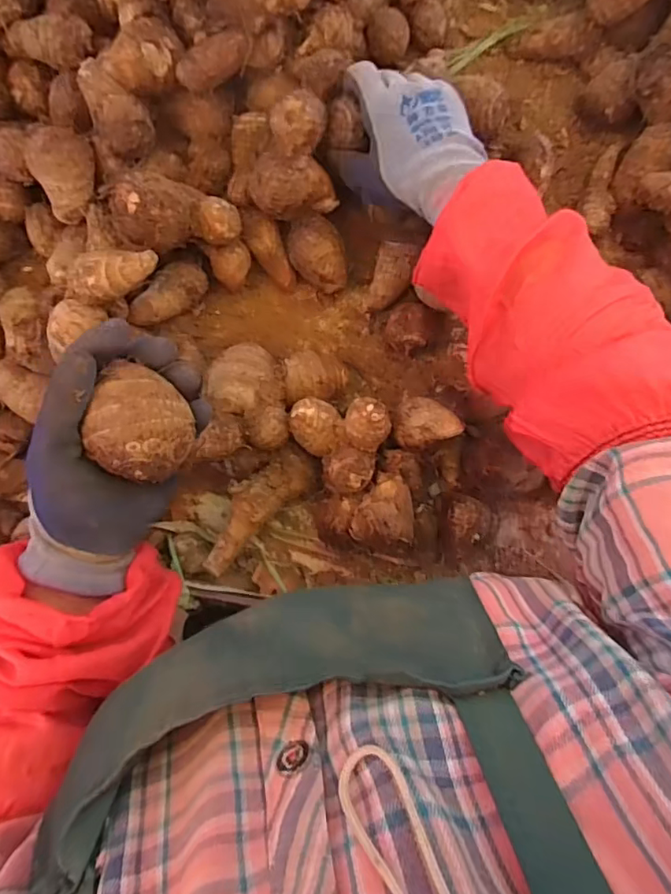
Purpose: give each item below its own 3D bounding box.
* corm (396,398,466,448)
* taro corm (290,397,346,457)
[{"bbox_3d":[0.072,-0.017,0.413,0.051,0.029,0.034,-4,69,37],"label":"corm"},{"bbox_3d":[-0.015,-0.017,0.432,0.035,0.028,0.043,-37,89,-7],"label":"taro corm"}]

